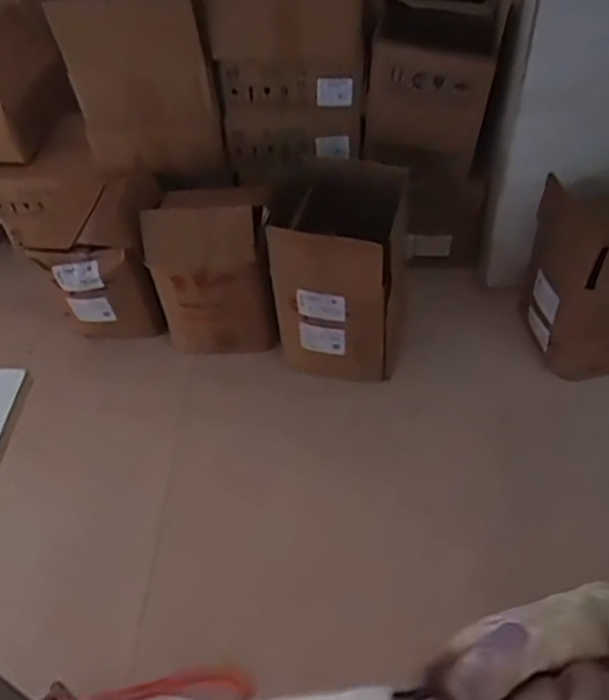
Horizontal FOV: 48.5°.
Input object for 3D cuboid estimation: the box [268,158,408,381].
[{"bbox_3d":[0.083,-0.181,1.455,0.242,0.400,0.307,8,50,11],"label":"box"}]

